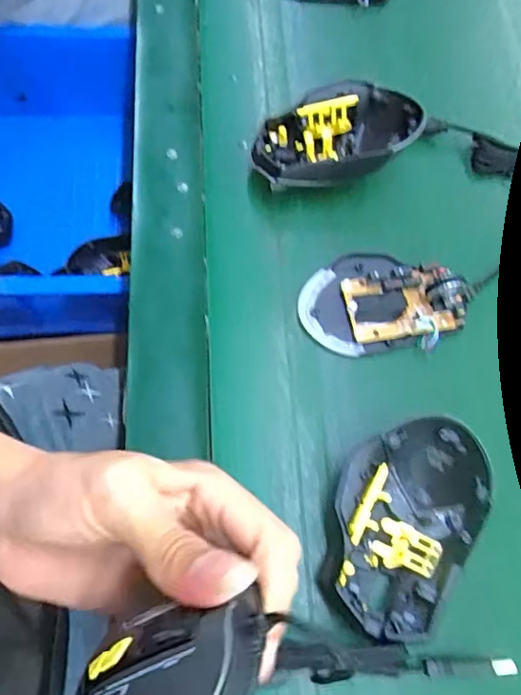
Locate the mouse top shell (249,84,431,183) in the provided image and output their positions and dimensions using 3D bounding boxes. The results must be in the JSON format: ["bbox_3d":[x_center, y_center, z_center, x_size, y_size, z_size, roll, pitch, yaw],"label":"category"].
[{"bbox_3d":[0.052,-0.150,0.392,0.118,0.046,0.072,-9,69,-6],"label":"mouse top shell"}]

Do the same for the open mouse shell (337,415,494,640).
[{"bbox_3d":[0.077,0.094,0.298,0.073,0.036,0.112,32,69,9],"label":"open mouse shell"}]

